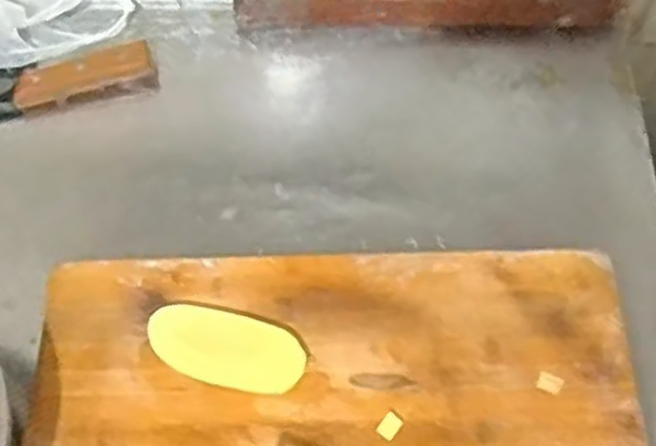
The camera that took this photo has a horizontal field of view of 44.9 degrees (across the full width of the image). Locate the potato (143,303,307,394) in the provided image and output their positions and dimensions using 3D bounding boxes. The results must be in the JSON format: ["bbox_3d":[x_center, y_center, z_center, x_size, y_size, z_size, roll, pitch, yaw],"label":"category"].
[{"bbox_3d":[-0.074,0.091,0.577,0.113,0.015,0.050,11,64,7],"label":"potato"}]

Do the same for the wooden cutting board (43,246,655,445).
[{"bbox_3d":[0.006,0.161,0.544,0.422,0.026,0.309,-1,60,0],"label":"wooden cutting board"}]

